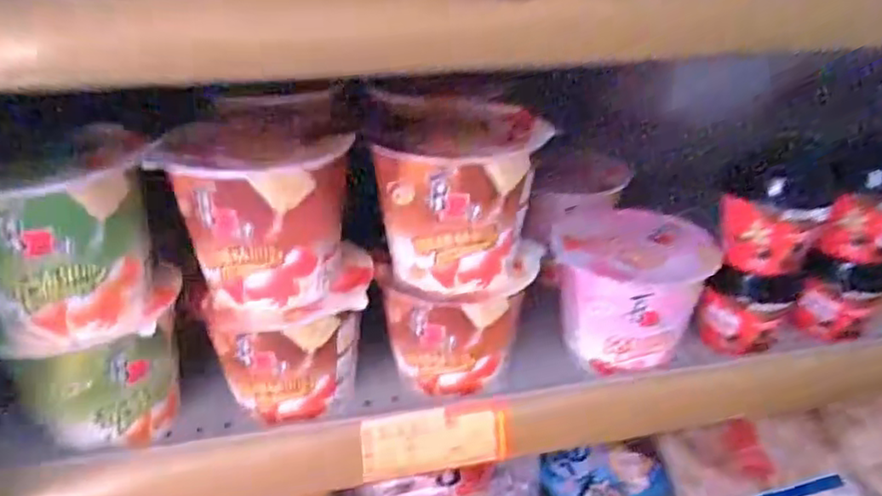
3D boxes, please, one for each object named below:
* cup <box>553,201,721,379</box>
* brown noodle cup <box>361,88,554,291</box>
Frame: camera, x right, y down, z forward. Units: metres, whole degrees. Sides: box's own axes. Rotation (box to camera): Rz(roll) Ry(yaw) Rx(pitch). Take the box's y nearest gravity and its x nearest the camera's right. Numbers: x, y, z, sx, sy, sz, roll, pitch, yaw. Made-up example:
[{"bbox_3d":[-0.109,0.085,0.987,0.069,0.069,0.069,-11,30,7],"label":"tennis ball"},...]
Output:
[{"bbox_3d":[0.125,0.025,0.443,0.101,0.079,0.096,0,29,0],"label":"cup"},{"bbox_3d":[0.005,-0.041,0.389,0.092,0.089,0.110,-6,30,-11],"label":"brown noodle cup"}]

